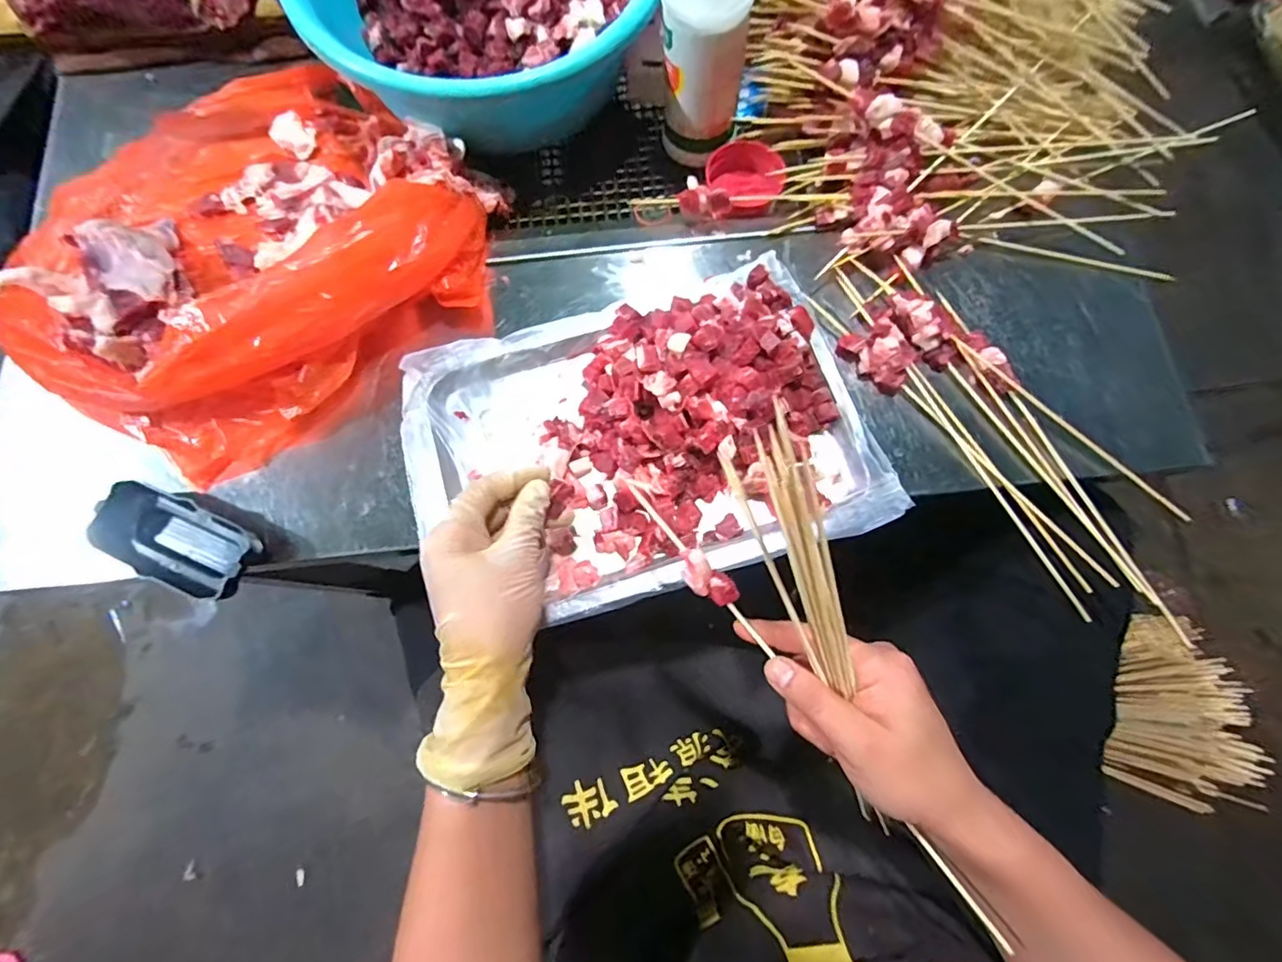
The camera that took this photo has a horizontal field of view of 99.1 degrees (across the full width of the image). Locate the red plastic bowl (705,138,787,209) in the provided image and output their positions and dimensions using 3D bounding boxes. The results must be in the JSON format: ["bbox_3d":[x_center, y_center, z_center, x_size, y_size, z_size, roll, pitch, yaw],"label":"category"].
[{"bbox_3d":[0.089,-0.255,0.462,0.059,0.033,0.052,42,80,10],"label":"red plastic bowl"}]

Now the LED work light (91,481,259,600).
[{"bbox_3d":[-0.316,0.043,0.375,0.108,0.029,0.052,20,77,6],"label":"LED work light"}]

